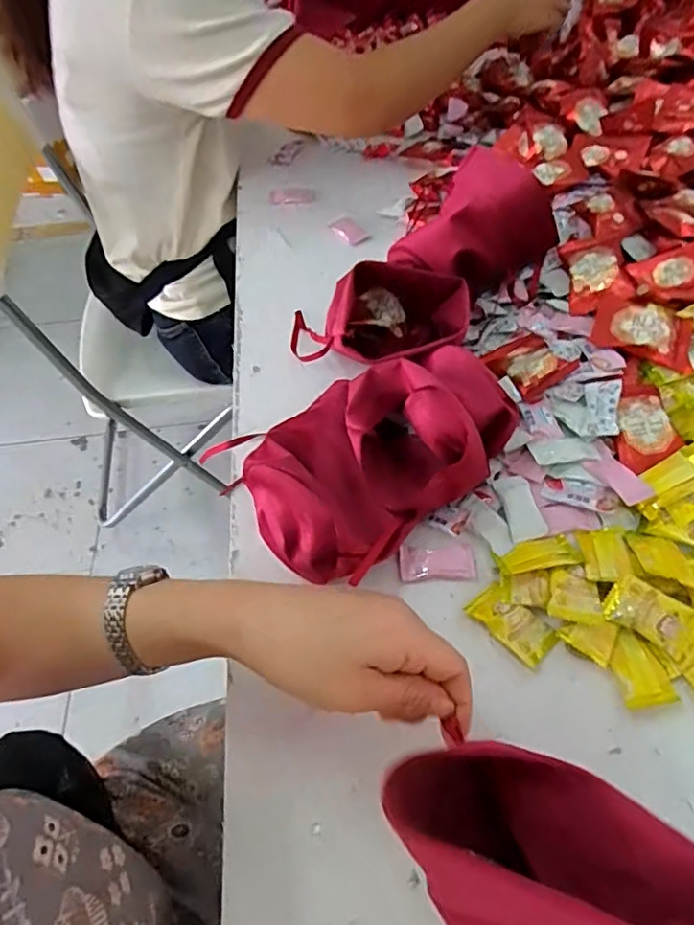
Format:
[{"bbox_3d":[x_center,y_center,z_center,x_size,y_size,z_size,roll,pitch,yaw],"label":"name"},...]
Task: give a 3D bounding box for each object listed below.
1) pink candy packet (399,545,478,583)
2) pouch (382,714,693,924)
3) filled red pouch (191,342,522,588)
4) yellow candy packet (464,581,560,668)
[{"bbox_3d":[0.065,0.073,0.421,0.054,0.004,0.026,-2,55,2],"label":"pink candy packet"},{"bbox_3d":[0.082,0.178,0.243,0.139,0.081,0.083,33,63,24],"label":"pouch"},{"bbox_3d":[0.017,-0.016,0.431,0.201,0.065,0.146,-36,60,-20],"label":"filled red pouch"},{"bbox_3d":[0.110,0.107,0.388,0.030,0.011,0.055,-39,61,-22],"label":"yellow candy packet"}]

